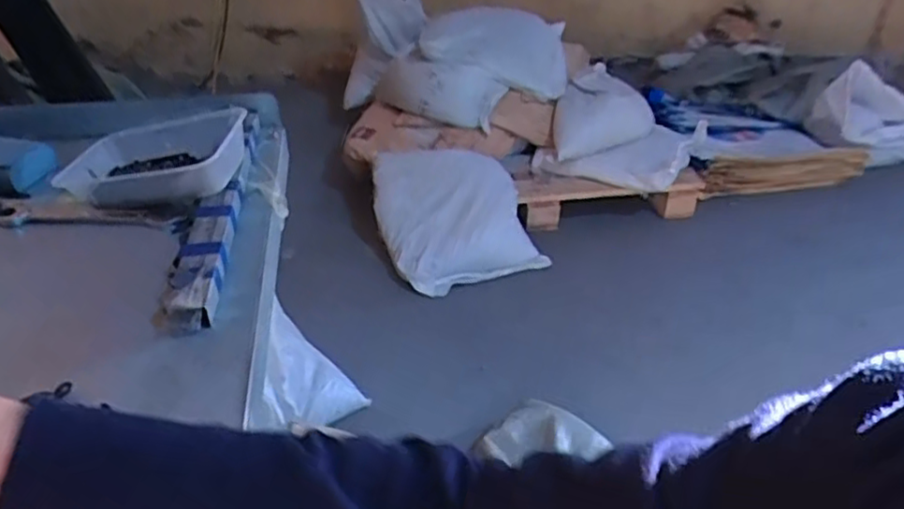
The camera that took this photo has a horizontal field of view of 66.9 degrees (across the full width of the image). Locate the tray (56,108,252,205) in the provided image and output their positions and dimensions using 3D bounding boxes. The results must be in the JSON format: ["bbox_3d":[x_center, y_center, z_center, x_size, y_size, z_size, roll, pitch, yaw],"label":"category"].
[{"bbox_3d":[-0.269,-0.089,0.639,0.160,0.044,0.119,1,40,17],"label":"tray"}]

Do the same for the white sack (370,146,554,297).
[{"bbox_3d":[0.024,-0.101,1.909,0.437,0.138,0.416,-4,75,-22],"label":"white sack"}]

